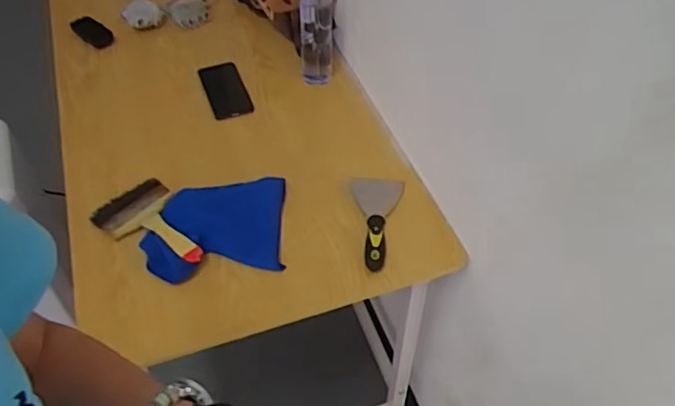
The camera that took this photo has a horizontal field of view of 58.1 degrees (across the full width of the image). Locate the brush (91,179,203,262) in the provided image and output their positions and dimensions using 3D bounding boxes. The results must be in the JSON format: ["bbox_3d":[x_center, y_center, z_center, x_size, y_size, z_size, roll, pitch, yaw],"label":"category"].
[{"bbox_3d":[-0.294,0.039,0.966,0.120,0.023,0.192,-34,56,-26],"label":"brush"}]

